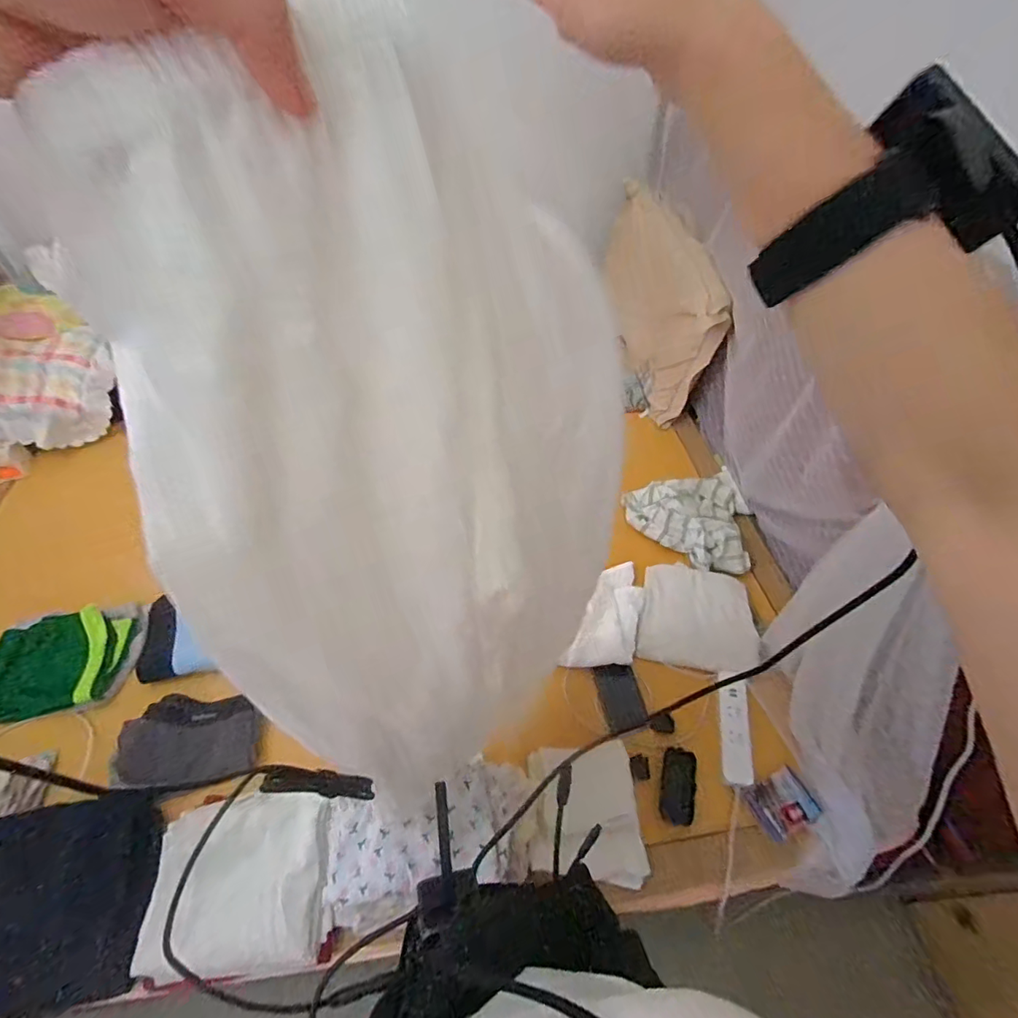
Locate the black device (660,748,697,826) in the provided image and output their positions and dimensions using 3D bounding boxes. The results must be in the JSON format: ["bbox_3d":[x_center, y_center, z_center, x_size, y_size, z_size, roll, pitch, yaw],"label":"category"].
[{"bbox_3d":[0.276,0.448,0.815,0.054,0.016,0.106,11,51,11],"label":"black device"}]

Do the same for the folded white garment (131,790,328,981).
[{"bbox_3d":[-0.392,0.528,0.730,0.237,0.076,0.219,-4,50,-2],"label":"folded white garment"}]

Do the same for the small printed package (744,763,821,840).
[{"bbox_3d":[0.434,0.465,0.796,0.090,0.021,0.076,-18,52,-13],"label":"small printed package"}]

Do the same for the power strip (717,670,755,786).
[{"bbox_3d":[0.393,0.367,0.869,0.056,0.021,0.192,6,50,6],"label":"power strip"}]

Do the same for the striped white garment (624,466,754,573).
[{"bbox_3d":[0.416,0.022,1.122,0.263,0.067,0.246,-4,50,-2],"label":"striped white garment"}]

